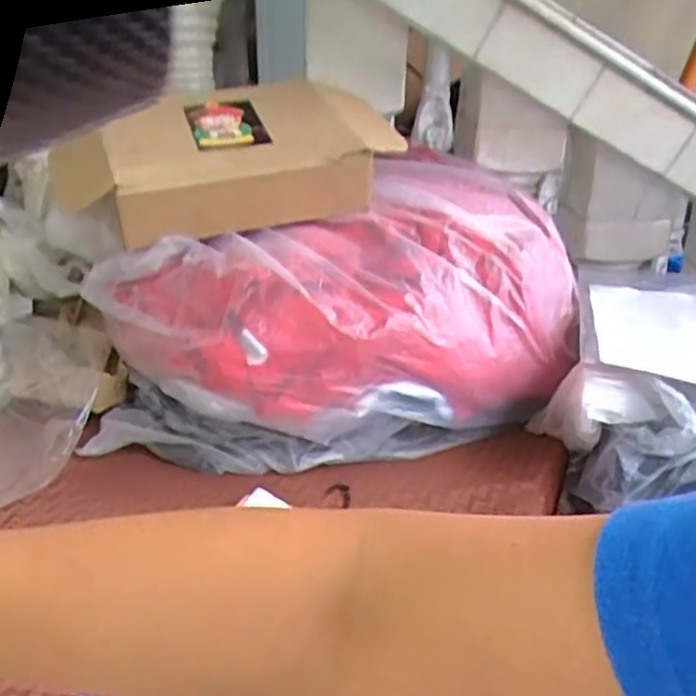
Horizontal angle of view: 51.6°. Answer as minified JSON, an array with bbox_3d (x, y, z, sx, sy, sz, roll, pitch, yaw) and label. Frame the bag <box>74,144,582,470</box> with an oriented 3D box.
[{"bbox_3d":[0.010,-0.036,0.805,0.552,0.246,0.259,-13,27,-28],"label":"bag"}]

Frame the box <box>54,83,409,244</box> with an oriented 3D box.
[{"bbox_3d":[-0.125,-0.224,0.813,0.344,0.110,0.217,-8,48,-16],"label":"box"}]

